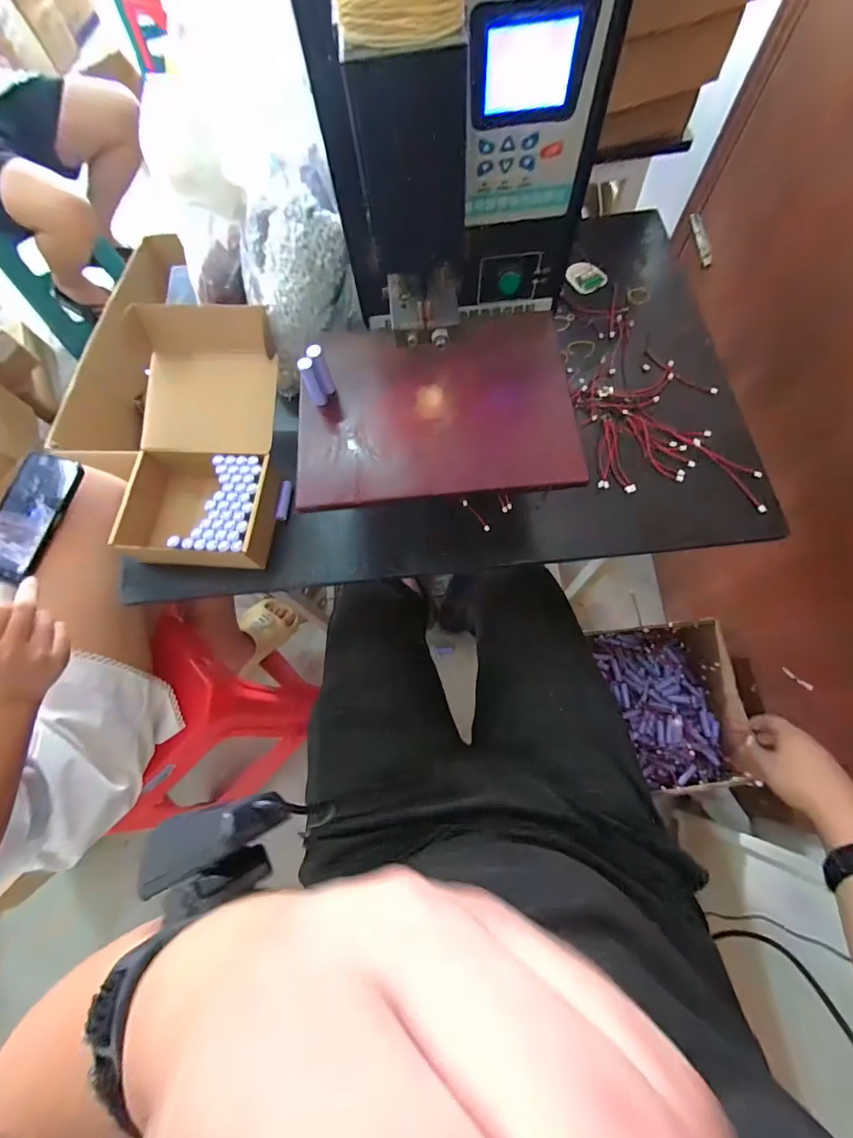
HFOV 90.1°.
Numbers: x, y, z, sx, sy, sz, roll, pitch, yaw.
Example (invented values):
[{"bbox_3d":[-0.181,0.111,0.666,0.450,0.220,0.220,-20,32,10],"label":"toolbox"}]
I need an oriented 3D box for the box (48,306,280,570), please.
[{"bbox_3d":[-0.271,-0.152,0.518,0.170,0.135,0.281,3,71,4],"label":"box"}]

